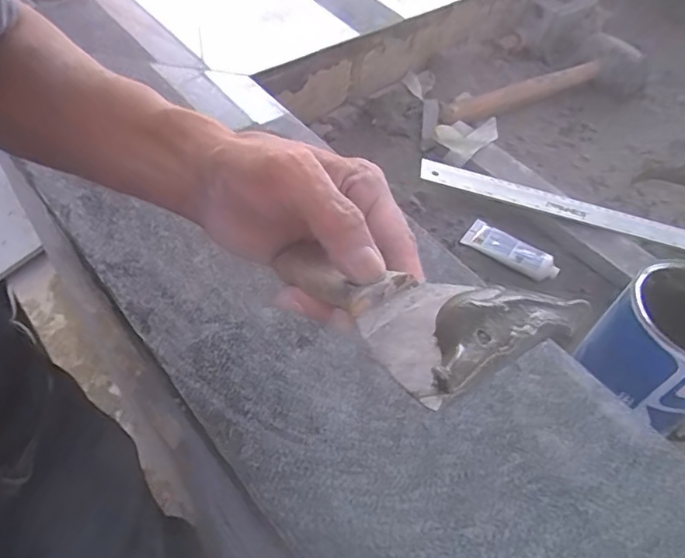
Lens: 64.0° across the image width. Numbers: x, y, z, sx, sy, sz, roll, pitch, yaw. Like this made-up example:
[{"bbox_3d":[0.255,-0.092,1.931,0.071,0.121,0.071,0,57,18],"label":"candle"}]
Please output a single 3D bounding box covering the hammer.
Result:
[{"bbox_3d":[0.283,-0.248,0.731,0.338,0.042,0.100,-30,61,-26],"label":"hammer"}]

